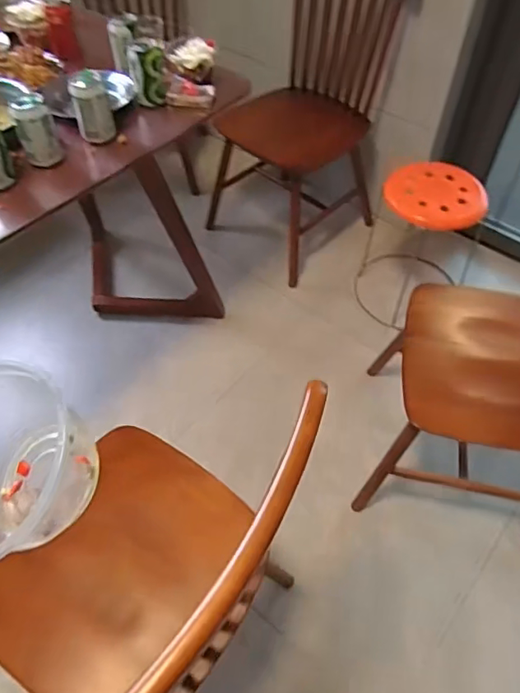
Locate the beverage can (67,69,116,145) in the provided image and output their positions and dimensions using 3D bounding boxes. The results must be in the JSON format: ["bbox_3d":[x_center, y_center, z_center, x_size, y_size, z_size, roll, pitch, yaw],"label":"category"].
[{"bbox_3d":[-0.317,-0.452,1.005,0.066,0.103,0.068,-16,55,-14],"label":"beverage can"}]

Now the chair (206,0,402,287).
[{"bbox_3d":[0.132,-0.744,1.658,0.446,0.773,0.463,37,60,24],"label":"chair"}]

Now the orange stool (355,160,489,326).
[{"bbox_3d":[0.460,-0.322,1.645,0.332,0.409,0.328,0,54,-1],"label":"orange stool"}]

